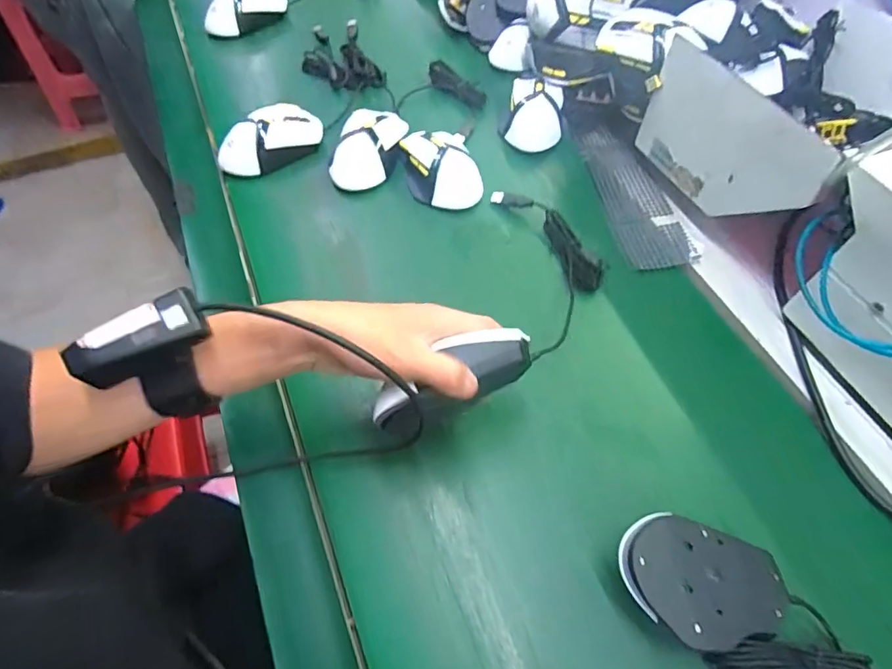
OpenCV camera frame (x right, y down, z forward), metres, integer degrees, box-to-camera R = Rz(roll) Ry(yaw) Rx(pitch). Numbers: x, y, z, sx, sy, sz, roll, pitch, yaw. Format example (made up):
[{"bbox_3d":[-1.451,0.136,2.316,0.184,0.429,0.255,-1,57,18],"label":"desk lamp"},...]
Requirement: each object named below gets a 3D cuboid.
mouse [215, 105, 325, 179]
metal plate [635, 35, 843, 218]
[{"bbox_3d":[-0.204,-0.224,0.593,0.124,0.049,0.066,-21,61,-13],"label":"mouse"},{"bbox_3d":[0.256,-0.174,0.479,0.008,0.114,0.199,-15,57,-17],"label":"metal plate"}]

